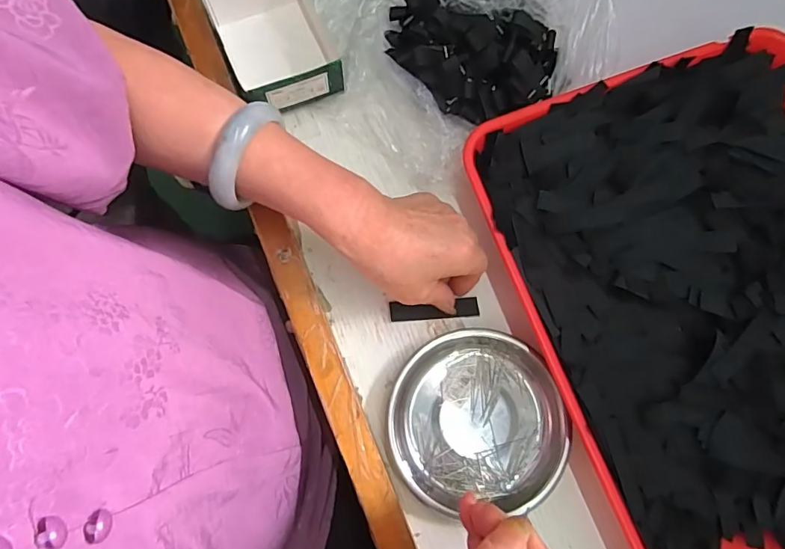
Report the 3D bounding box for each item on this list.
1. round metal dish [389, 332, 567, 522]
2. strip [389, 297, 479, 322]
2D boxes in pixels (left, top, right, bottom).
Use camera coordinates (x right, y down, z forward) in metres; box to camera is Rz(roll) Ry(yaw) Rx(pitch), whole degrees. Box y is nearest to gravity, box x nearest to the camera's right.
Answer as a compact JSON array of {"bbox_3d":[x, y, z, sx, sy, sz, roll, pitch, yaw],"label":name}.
[{"bbox_3d":[0.062,0.108,0.348,0.123,0.020,0.124,-19,80,-5],"label":"round metal dish"},{"bbox_3d":[0.033,0.029,0.369,0.069,0.004,0.014,-5,79,-5],"label":"strip"}]

